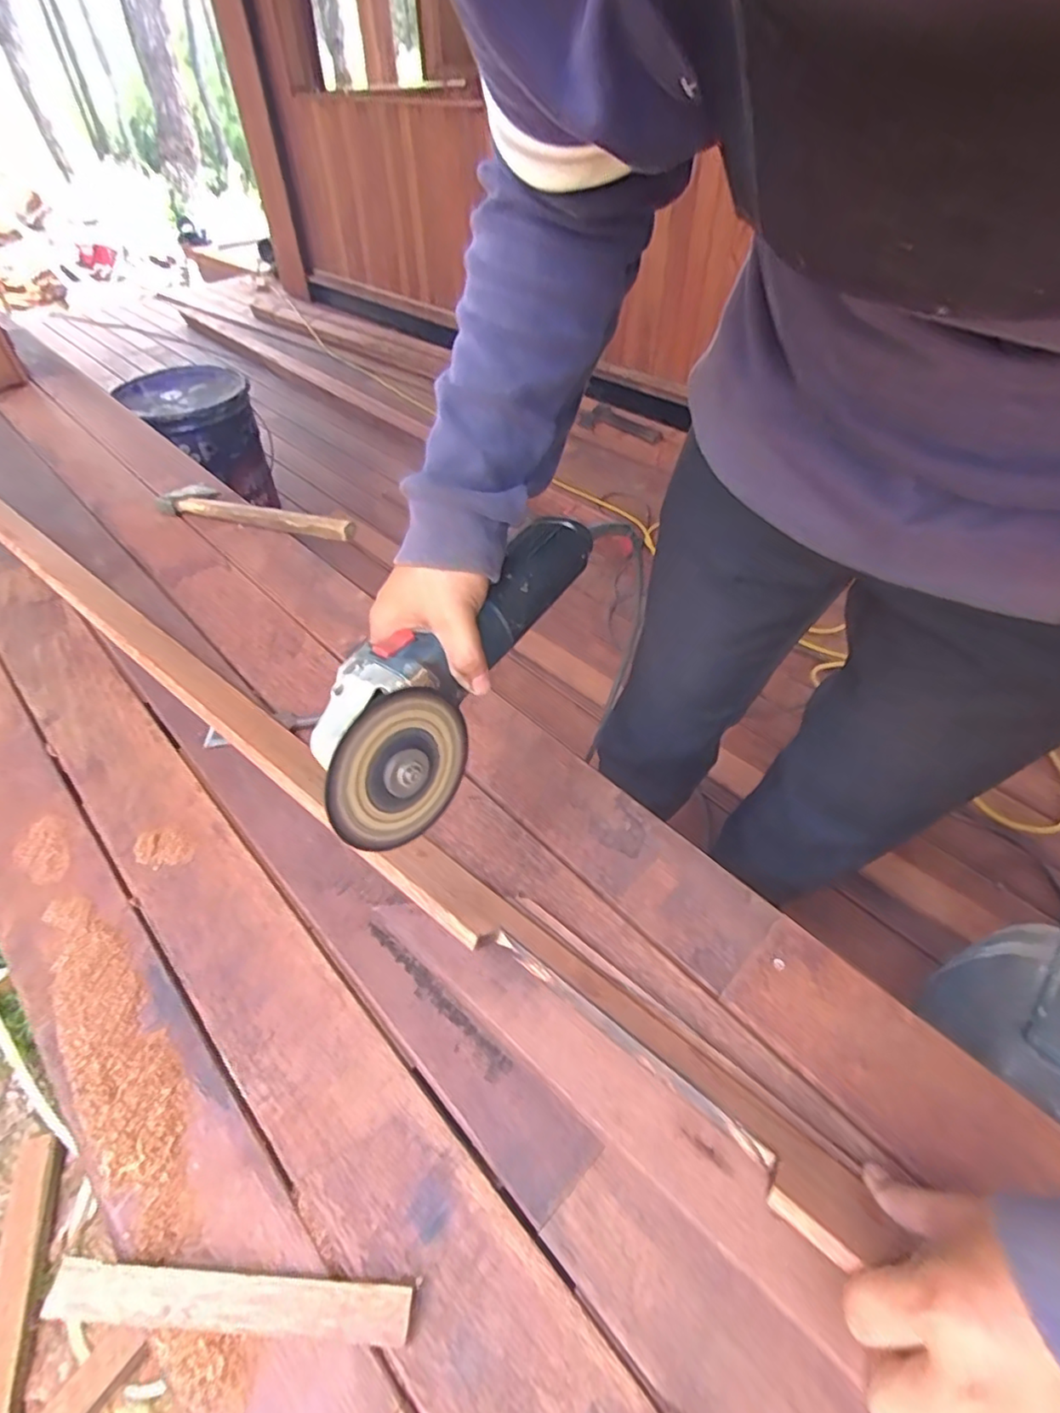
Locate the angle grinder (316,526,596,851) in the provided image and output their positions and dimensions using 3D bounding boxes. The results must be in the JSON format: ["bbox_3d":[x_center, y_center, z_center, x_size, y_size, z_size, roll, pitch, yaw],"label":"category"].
[{"bbox_3d":[-0.052,-0.040,0.421,0.086,0.086,0.282,23,59,20],"label":"angle grinder"}]

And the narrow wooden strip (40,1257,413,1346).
[{"bbox_3d":[-0.164,0.325,0.332,0.196,0.011,0.028,2,47,3],"label":"narrow wooden strip"}]

